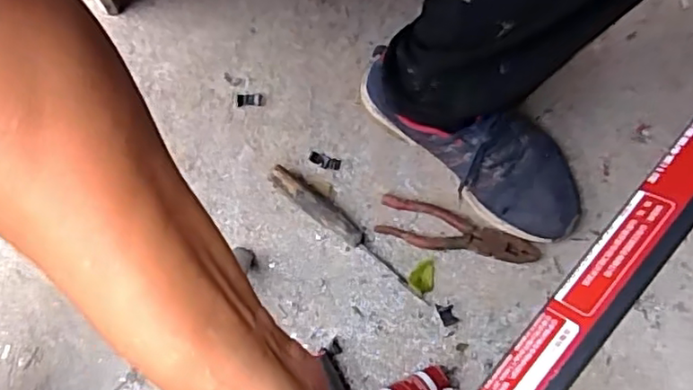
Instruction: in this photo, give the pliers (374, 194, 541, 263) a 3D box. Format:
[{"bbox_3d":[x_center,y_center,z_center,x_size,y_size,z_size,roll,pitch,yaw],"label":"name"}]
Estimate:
[{"bbox_3d":[0.120,0.043,0.660,0.174,0.016,0.047,17,74,8],"label":"pliers"}]

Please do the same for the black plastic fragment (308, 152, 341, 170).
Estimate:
[{"bbox_3d":[-0.025,-0.039,0.694,0.036,0.005,0.016,19,74,8],"label":"black plastic fragment"}]

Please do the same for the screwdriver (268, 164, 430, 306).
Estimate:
[{"bbox_3d":[0.003,0.038,0.659,0.212,0.030,0.029,37,77,12],"label":"screwdriver"}]

